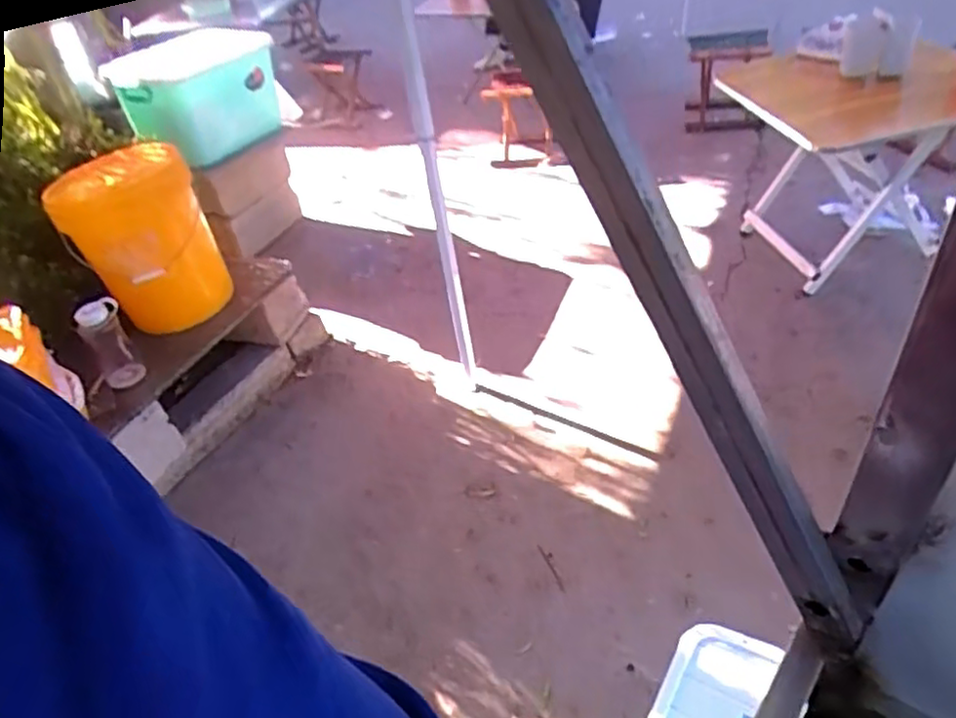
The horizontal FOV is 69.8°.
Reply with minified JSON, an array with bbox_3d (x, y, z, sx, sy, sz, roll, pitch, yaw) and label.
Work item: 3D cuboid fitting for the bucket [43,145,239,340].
[{"bbox_3d":[-0.801,-0.286,1.656,0.263,0.407,0.272,-4,41,3],"label":"bucket"}]

